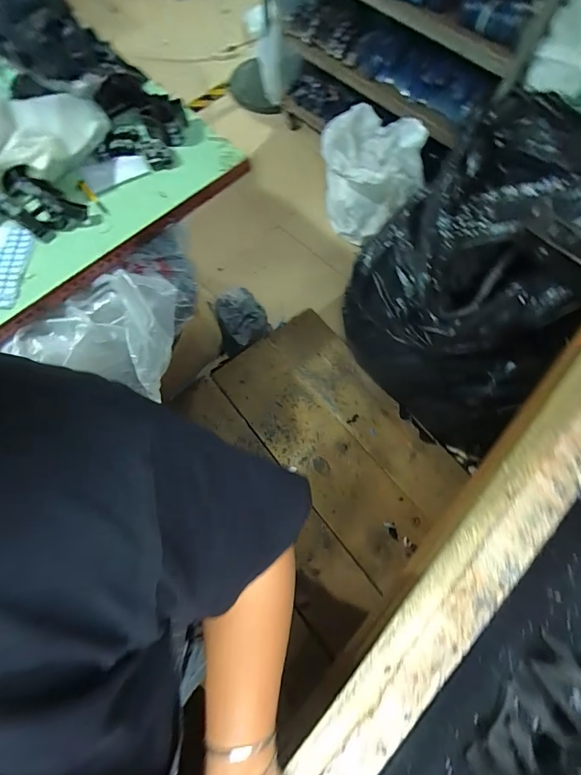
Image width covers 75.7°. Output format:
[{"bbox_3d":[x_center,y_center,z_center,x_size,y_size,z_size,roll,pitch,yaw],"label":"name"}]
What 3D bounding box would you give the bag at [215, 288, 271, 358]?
[{"bbox_3d":[-0.203,-0.288,1.586,0.211,0.117,0.275,-12,76,-5],"label":"bag"}]

